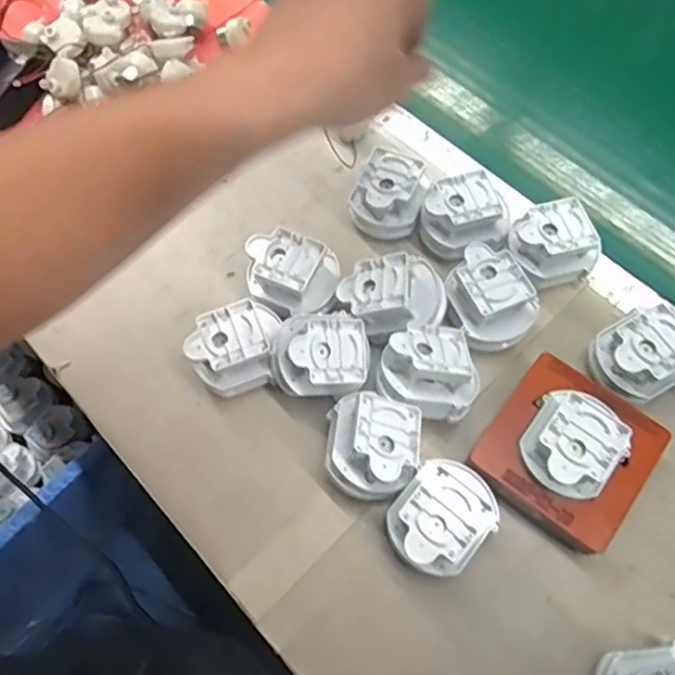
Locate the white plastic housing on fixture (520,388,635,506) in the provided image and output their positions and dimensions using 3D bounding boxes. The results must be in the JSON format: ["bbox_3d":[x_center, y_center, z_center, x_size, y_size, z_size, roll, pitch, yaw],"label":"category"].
[{"bbox_3d":[0.151,0.068,0.377,0.060,0.028,0.058,40,71,17],"label":"white plastic housing on fixture"}]

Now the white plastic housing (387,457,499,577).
[{"bbox_3d":[0.067,0.116,0.379,0.058,0.052,0.069,40,74,17],"label":"white plastic housing"}]

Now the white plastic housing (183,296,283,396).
[{"bbox_3d":[-0.072,0.010,0.434,0.065,0.051,0.053,-20,68,-6],"label":"white plastic housing"}]

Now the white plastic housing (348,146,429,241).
[{"bbox_3d":[0.042,-0.113,0.483,0.056,0.051,0.058,28,71,13],"label":"white plastic housing"}]

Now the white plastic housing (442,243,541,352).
[{"bbox_3d":[0.110,-0.025,0.442,0.058,0.049,0.067,-31,69,-10],"label":"white plastic housing"}]

